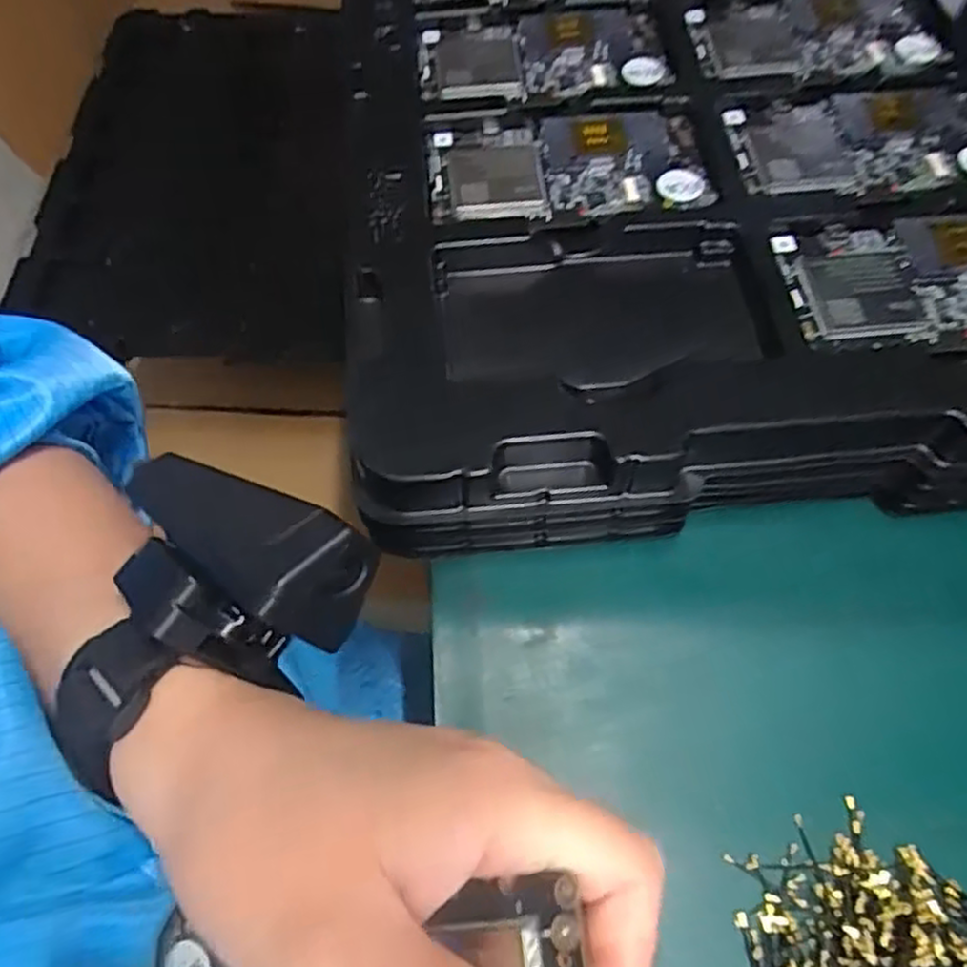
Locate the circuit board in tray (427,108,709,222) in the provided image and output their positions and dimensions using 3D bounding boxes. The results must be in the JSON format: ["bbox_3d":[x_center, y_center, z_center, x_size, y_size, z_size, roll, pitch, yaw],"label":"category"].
[{"bbox_3d":[0.037,-0.147,0.339,0.125,0.008,0.064,-2,63,-4],"label":"circuit board in tray"}]

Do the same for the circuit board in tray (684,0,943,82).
[{"bbox_3d":[0.172,-0.235,0.383,0.124,0.006,0.069,-6,63,-5],"label":"circuit board in tray"}]

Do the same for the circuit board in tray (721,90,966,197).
[{"bbox_3d":[0.179,-0.160,0.344,0.121,0.005,0.066,-3,63,-4],"label":"circuit board in tray"}]

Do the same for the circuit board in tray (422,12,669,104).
[{"bbox_3d":[0.030,-0.224,0.380,0.123,0.009,0.072,-6,63,-5],"label":"circuit board in tray"}]

